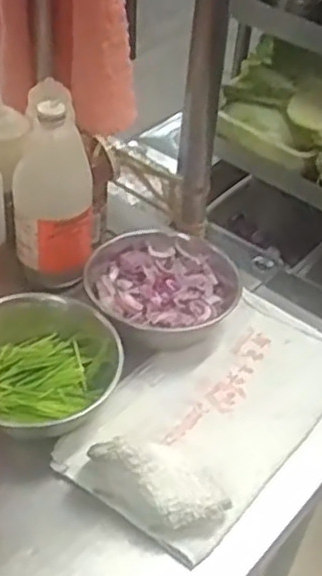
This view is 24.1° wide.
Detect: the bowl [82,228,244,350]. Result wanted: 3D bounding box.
[{"bbox_3d":[0.000,0.007,0.836,0.159,0.077,0.155,4,42,-3],"label":"bowl"}]

